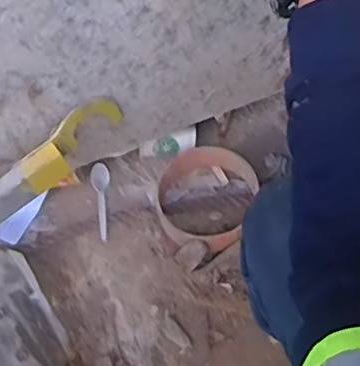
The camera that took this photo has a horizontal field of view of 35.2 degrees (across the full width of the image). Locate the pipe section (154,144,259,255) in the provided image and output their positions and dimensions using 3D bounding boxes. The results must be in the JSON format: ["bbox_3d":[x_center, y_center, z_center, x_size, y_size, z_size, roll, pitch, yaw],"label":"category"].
[{"bbox_3d":[0.035,0.017,0.907,0.162,0.073,0.178,-1,68,2],"label":"pipe section"}]

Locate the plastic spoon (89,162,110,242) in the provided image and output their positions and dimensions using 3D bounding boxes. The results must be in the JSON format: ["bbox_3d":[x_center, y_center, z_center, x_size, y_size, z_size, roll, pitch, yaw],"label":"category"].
[{"bbox_3d":[-0.131,0.027,0.949,0.032,0.014,0.161,-10,48,-1],"label":"plastic spoon"}]

